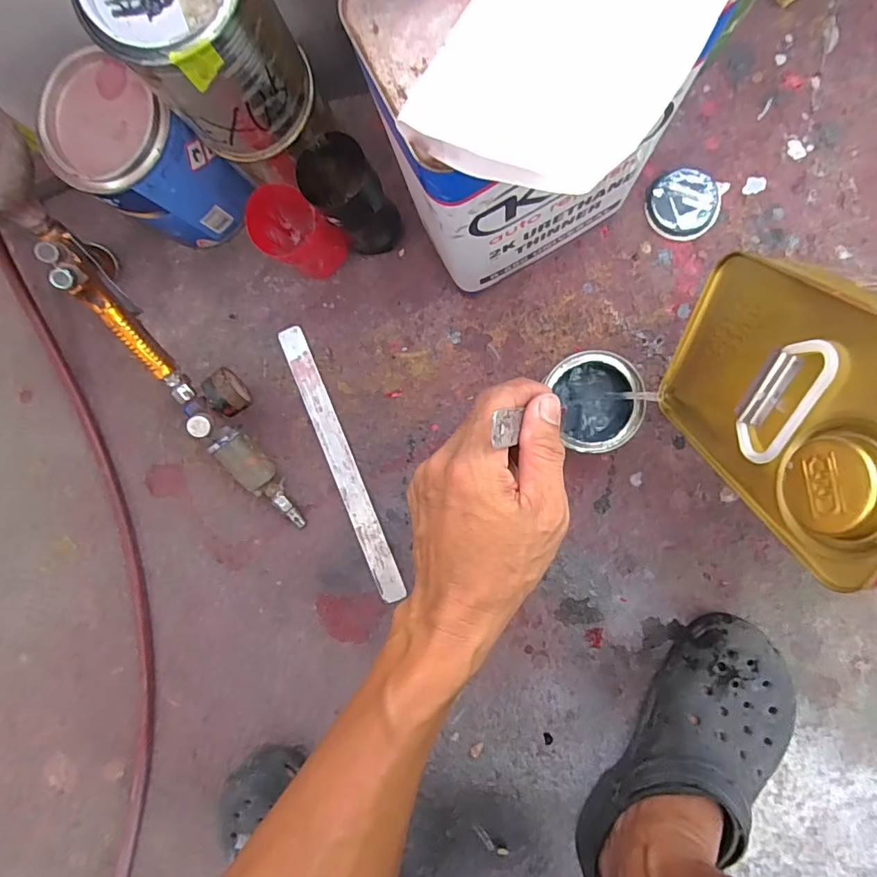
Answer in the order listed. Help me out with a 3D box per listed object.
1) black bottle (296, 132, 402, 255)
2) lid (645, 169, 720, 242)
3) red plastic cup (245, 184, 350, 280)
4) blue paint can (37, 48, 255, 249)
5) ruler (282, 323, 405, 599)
[{"bbox_3d":[-0.070,-0.197,0.430,0.052,0.117,0.064,-34,87,6],"label":"black bottle"},{"bbox_3d":[0.217,-0.207,0.454,0.059,0.014,0.058,0,91,7],"label":"lid"},{"bbox_3d":[-0.121,-0.176,0.435,0.055,0.092,0.053,0,91,7],"label":"red plastic cup"},{"bbox_3d":[-0.242,-0.230,0.446,0.104,0.137,0.090,44,95,5],"label":"blue paint can"},{"bbox_3d":[-0.094,0.025,0.502,0.025,0.004,0.279,-22,89,1],"label":"ruler"}]

